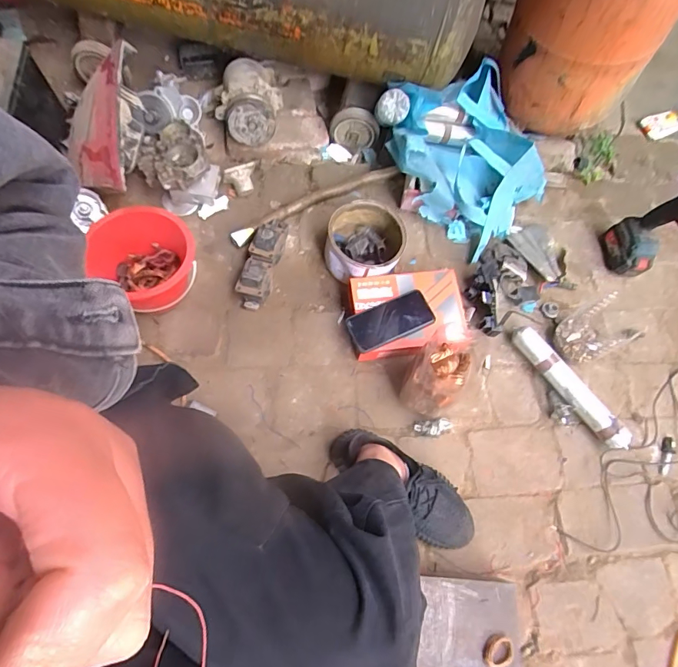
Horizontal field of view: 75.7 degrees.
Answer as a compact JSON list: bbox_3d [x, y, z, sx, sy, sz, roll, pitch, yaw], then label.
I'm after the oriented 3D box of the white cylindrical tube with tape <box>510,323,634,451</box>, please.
[{"bbox_3d":[0.442,0.104,0.850,0.050,0.056,0.280,-30,74,-16],"label":"white cylindrical tube with tape"}]

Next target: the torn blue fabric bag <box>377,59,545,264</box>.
[{"bbox_3d":[0.307,-0.402,0.990,0.363,0.168,0.363,-30,75,-17],"label":"torn blue fabric bag"}]

